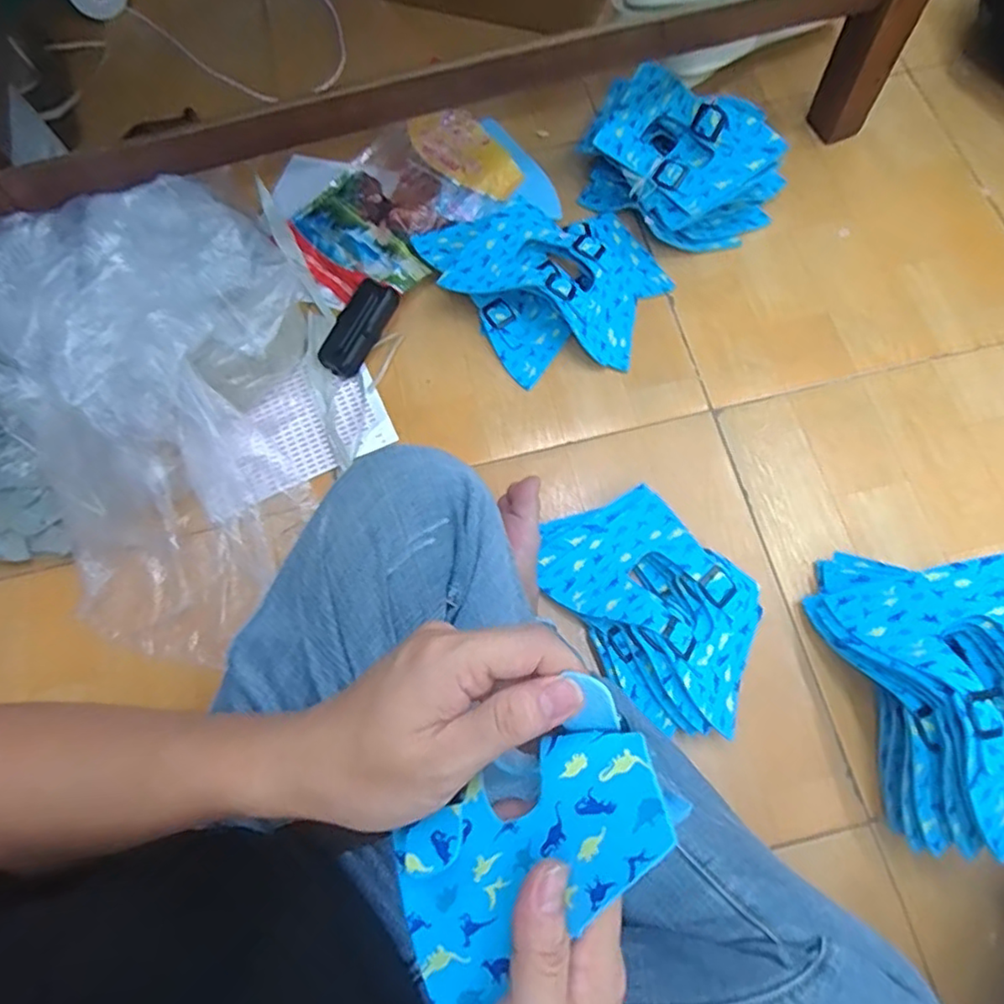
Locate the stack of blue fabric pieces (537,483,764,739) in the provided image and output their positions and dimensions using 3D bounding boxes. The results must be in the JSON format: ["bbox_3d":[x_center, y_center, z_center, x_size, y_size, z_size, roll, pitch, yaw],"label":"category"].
[{"bbox_3d":[0.144,0.087,0.575,0.163,0.056,0.231,-41,74,-11],"label":"stack of blue fabric pieces"}]

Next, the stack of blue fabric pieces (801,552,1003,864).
[{"bbox_3d":[0.364,0.144,0.514,0.143,0.112,0.234,-12,71,-2],"label":"stack of blue fabric pieces"}]

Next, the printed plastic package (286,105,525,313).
[{"bbox_3d":[-0.125,-0.350,0.745,0.261,0.026,0.186,-43,73,-1],"label":"printed plastic package"}]

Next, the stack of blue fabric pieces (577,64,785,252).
[{"bbox_3d":[0.191,-0.381,0.704,0.226,0.114,0.147,32,75,12],"label":"stack of blue fabric pieces"}]

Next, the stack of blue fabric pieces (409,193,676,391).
[{"bbox_3d":[0.057,-0.244,0.692,0.250,0.060,0.218,-19,71,-4],"label":"stack of blue fabric pieces"}]

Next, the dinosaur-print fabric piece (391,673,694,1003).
[{"bbox_3d":[0.007,0.133,0.238,0.127,0.024,0.063,-46,74,11],"label":"dinosaur-print fabric piece"}]

